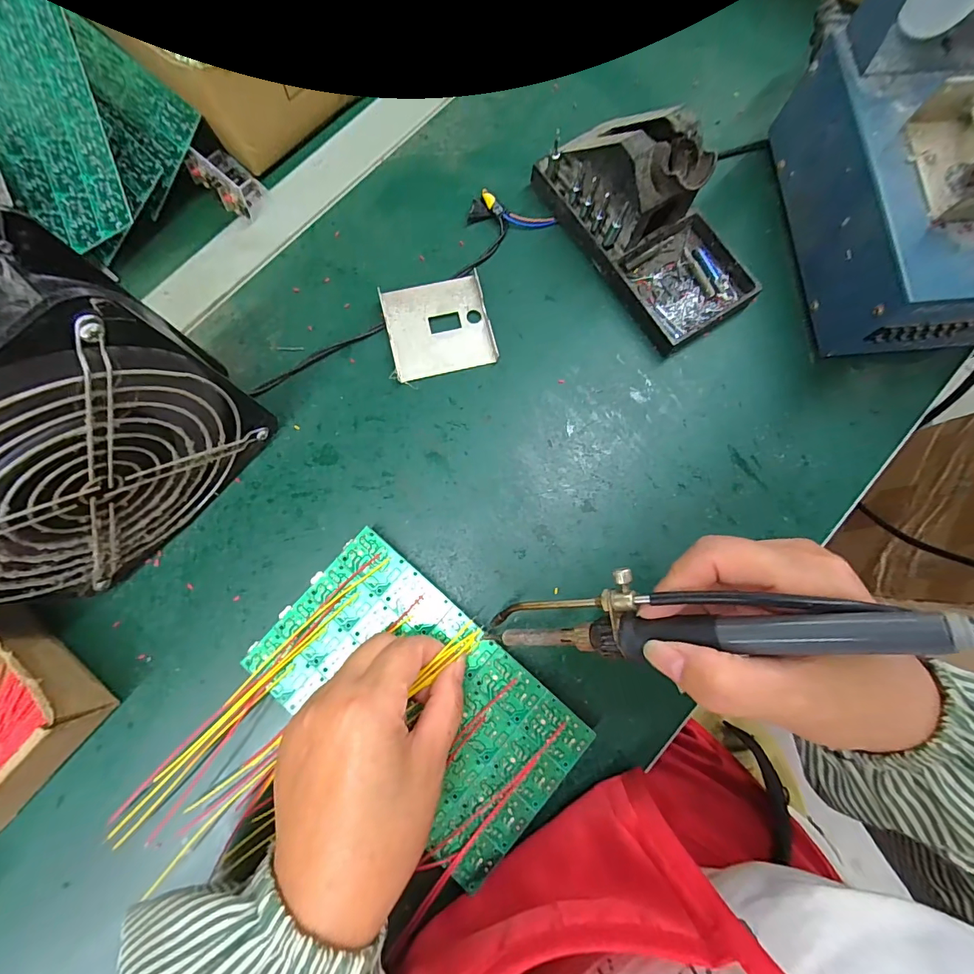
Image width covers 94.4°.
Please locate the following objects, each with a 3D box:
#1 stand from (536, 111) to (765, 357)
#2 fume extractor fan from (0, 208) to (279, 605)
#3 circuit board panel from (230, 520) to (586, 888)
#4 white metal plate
[{"bbox_3d":[0.115,-0.182,0.290,0.091,0.071,0.159,-30,81,-6],"label":"stand"},{"bbox_3d":[-0.197,-0.018,0.213,0.059,0.154,0.146,42,82,7],"label":"fume extractor fan"},{"bbox_3d":[-0.039,0.117,0.250,0.175,0.009,0.099,40,81,6],"label":"circuit board panel"},{"bbox_3d":[-0.033,-0.109,0.306,0.068,0.008,0.064,-13,80,-3],"label":"white metal plate"}]

